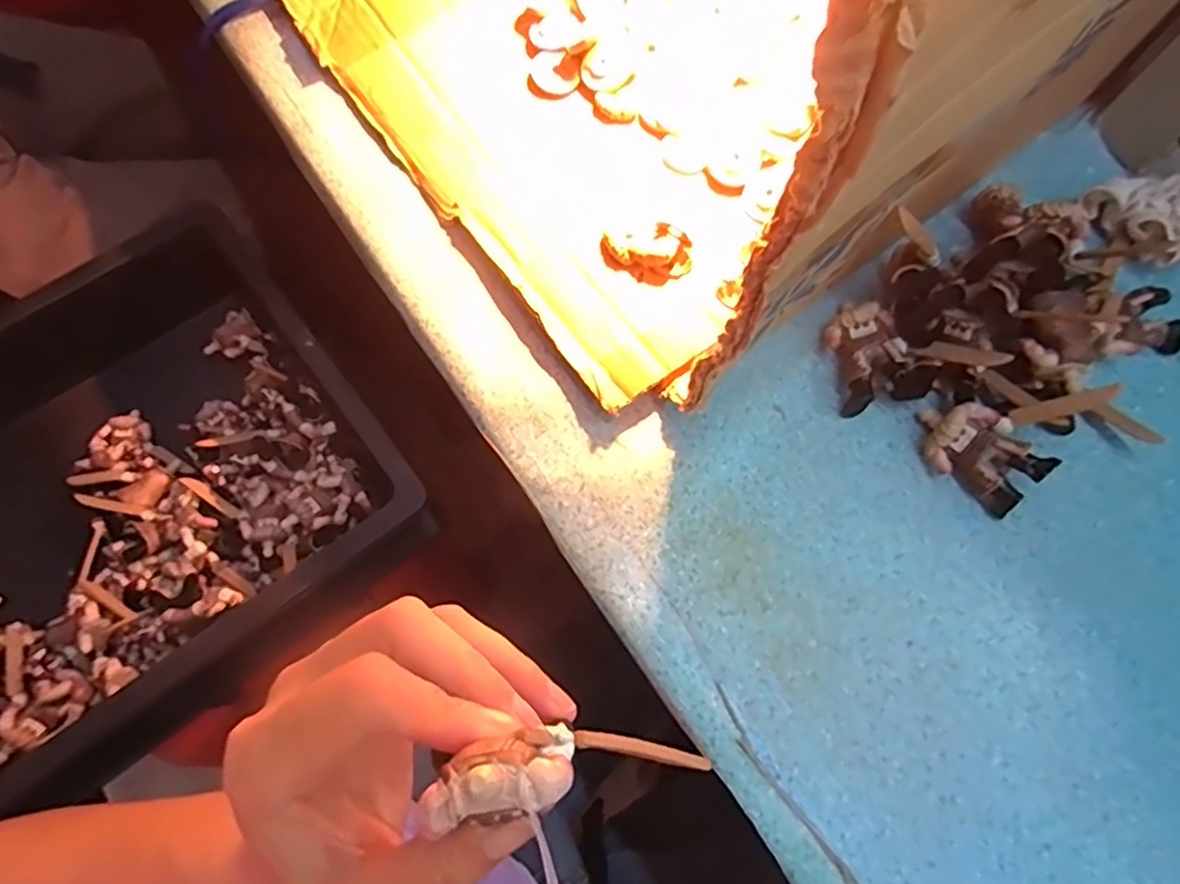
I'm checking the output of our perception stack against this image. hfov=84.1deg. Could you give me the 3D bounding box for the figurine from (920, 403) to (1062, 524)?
[{"bbox_3d":[0.188,0.005,0.315,0.056,0.026,0.035,34,75,8],"label":"figurine"}]

